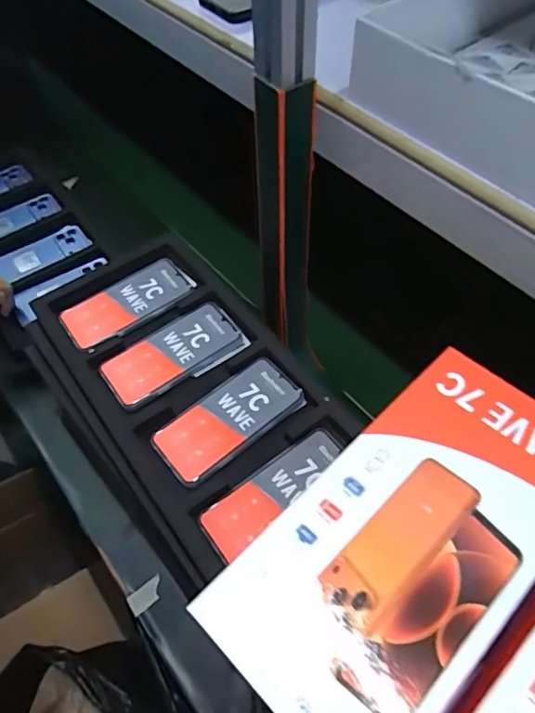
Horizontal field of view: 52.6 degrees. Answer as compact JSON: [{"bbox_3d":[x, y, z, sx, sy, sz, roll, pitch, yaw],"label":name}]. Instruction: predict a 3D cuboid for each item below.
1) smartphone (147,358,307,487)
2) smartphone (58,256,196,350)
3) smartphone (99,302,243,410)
[{"bbox_3d":[-0.043,0.071,0.607,0.165,0.011,0.076,-34,61,-20],"label":"smartphone"},{"bbox_3d":[-0.184,-0.071,0.712,0.166,0.009,0.071,-32,61,-19],"label":"smartphone"},{"bbox_3d":[-0.116,-0.004,0.663,0.166,0.006,0.080,-31,61,-18],"label":"smartphone"}]

